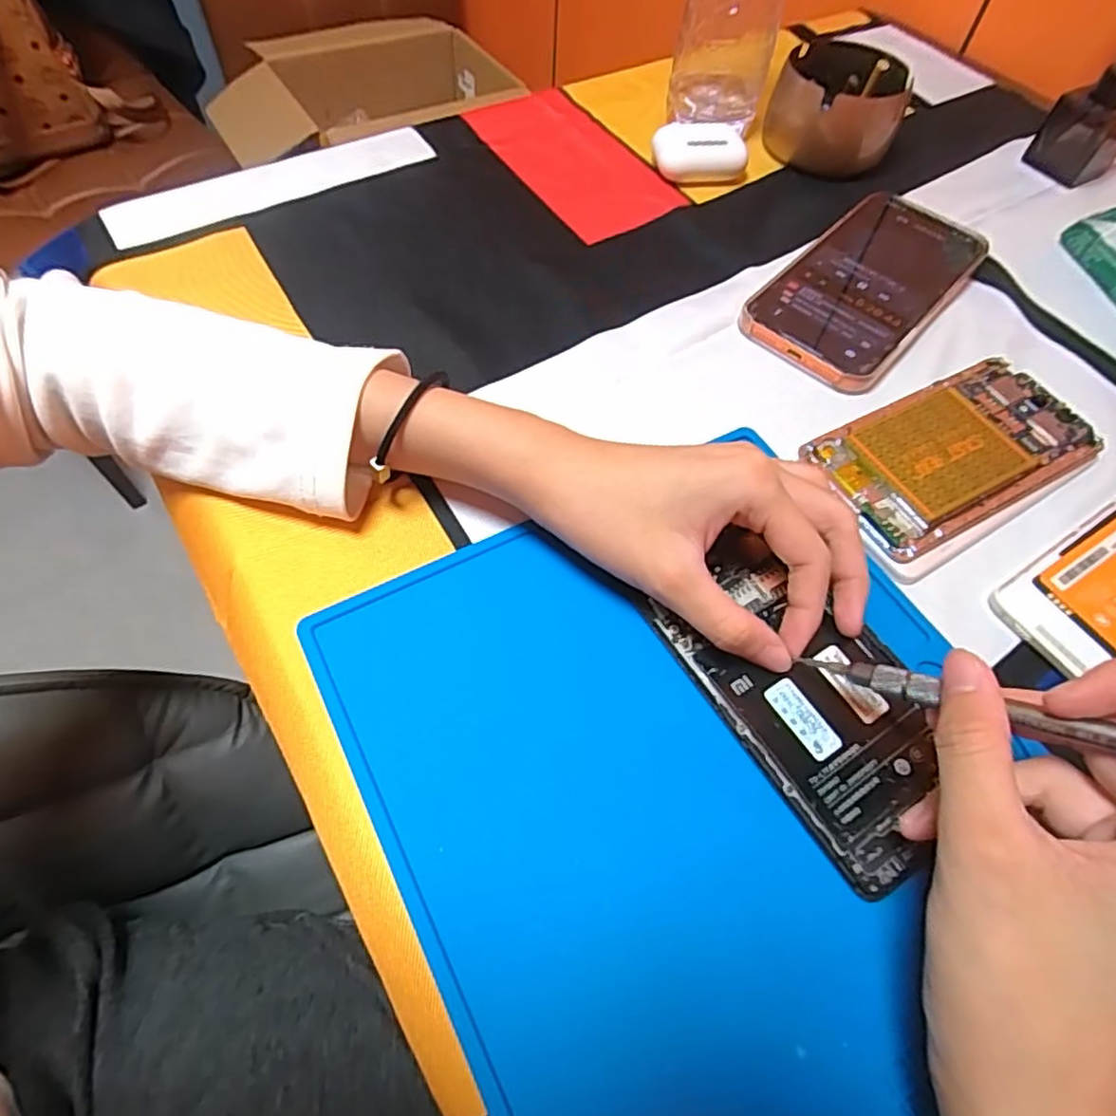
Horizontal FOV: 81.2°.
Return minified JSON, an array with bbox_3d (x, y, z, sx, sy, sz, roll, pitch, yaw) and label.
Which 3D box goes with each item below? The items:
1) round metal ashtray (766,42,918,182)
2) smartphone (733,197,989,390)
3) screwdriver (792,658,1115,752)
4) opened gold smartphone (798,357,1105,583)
[{"bbox_3d":[0.190,-0.309,0.447,0.086,0.049,0.073,20,60,9],"label":"round metal ashtray"},{"bbox_3d":[0.179,-0.157,0.378,0.083,0.016,0.163,37,64,18],"label":"smartphone"},{"bbox_3d":[0.125,0.044,0.204,0.096,0.008,0.008,10,49,49],"label":"screwdriver"},{"bbox_3d":[0.191,-0.047,0.311,0.138,0.015,0.075,-23,63,-16],"label":"opened gold smartphone"}]

